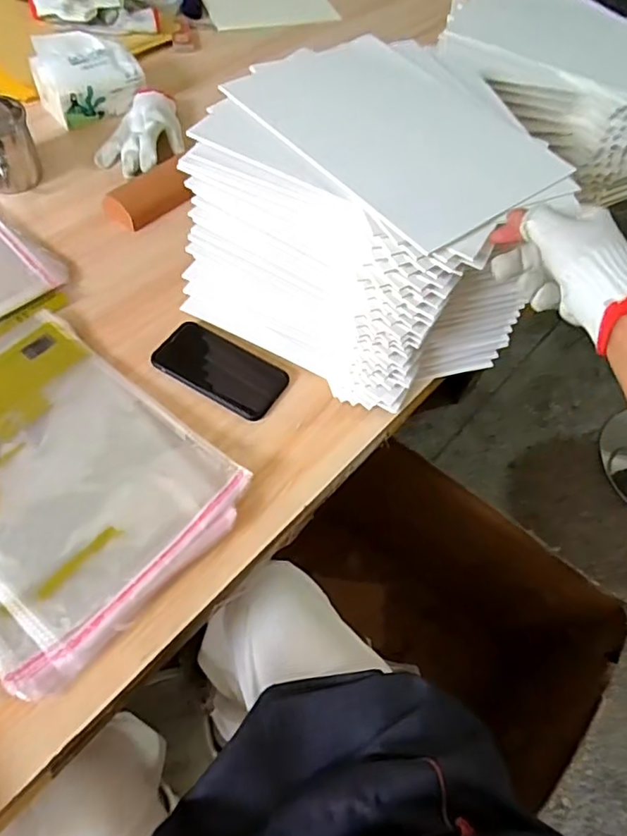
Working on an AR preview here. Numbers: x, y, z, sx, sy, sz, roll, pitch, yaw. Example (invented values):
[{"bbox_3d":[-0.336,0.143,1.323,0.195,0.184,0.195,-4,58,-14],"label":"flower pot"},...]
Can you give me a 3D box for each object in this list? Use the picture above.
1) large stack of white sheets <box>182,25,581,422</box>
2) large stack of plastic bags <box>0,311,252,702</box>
[{"bbox_3d":[0.070,-0.215,0.622,0.352,0.216,0.291,29,63,13],"label":"large stack of white sheets"},{"bbox_3d":[-0.267,0.052,0.563,0.343,0.018,0.251,40,62,17],"label":"large stack of plastic bags"}]

